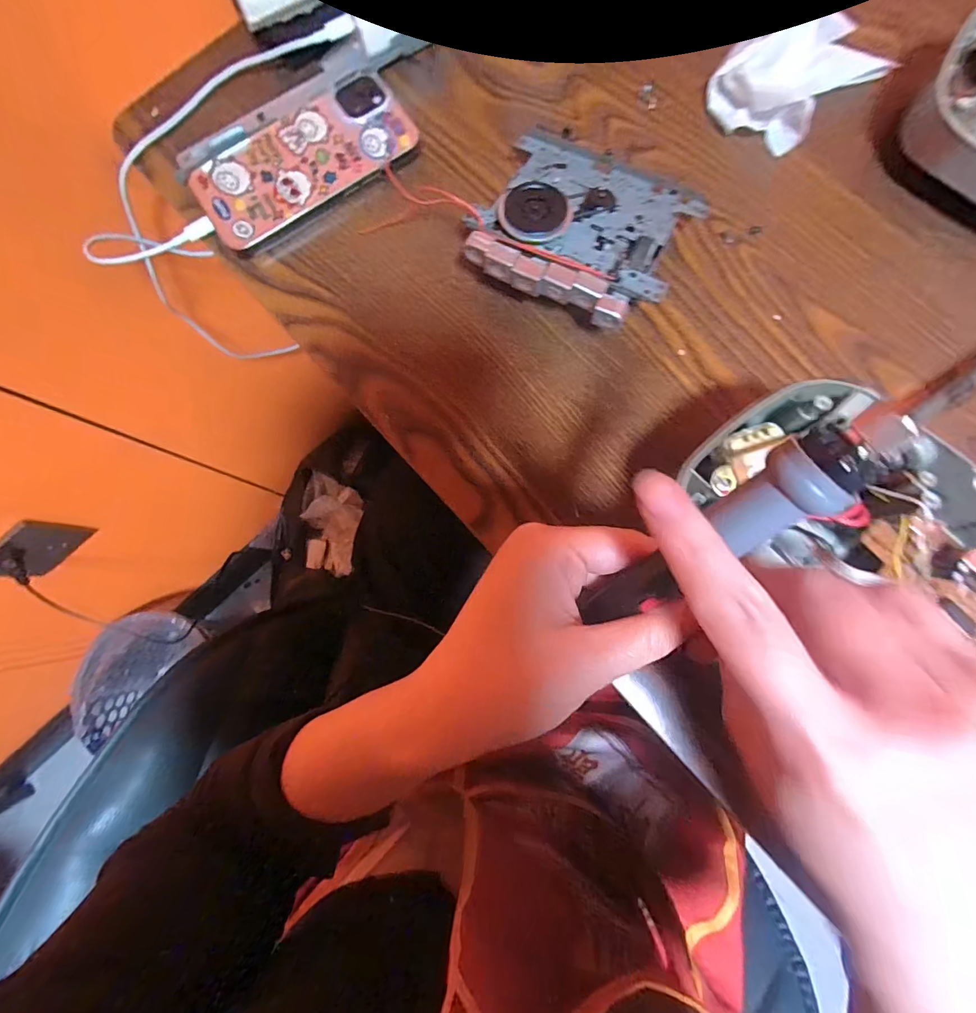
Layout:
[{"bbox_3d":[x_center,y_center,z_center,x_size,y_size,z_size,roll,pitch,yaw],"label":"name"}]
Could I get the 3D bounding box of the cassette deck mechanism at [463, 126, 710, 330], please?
[{"bbox_3d":[0.055,-0.163,0.259,0.113,0.036,0.109,27,85,6],"label":"cassette deck mechanism"}]

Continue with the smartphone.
[{"bbox_3d":[-0.117,-0.221,0.283,0.140,0.015,0.065,-35,82,-2],"label":"smartphone"}]

